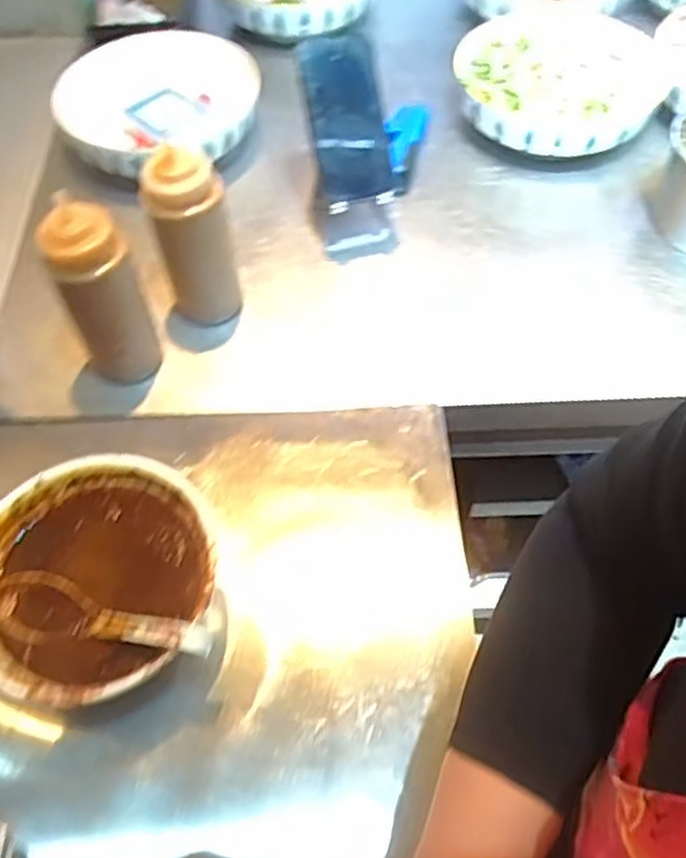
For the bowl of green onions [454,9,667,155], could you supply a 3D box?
[{"bbox_3d":[0.248,-0.403,0.846,0.228,0.072,0.222,-1,56,2],"label":"bowl of green onions"}]

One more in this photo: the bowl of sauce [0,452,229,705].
[{"bbox_3d":[-0.175,0.111,0.529,0.171,0.066,0.171,-1,56,2],"label":"bowl of sauce"}]

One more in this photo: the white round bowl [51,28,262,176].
[{"bbox_3d":[-0.212,-0.370,0.837,0.226,0.061,0.202,-13,57,-5],"label":"white round bowl"}]

